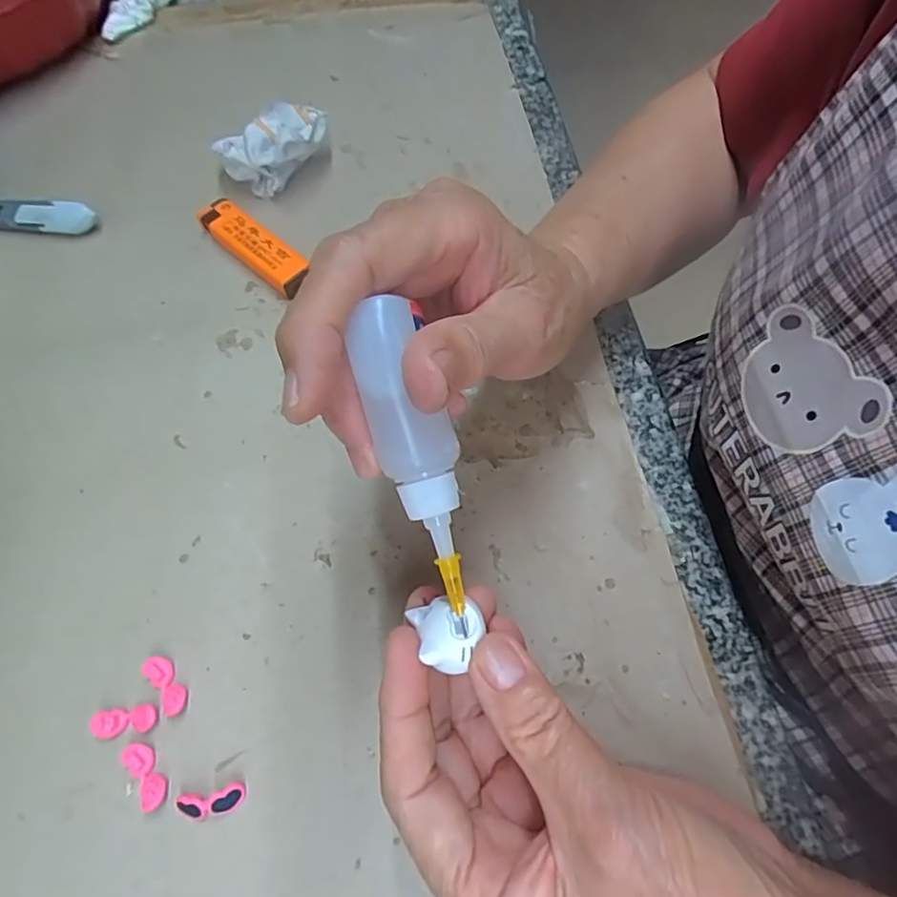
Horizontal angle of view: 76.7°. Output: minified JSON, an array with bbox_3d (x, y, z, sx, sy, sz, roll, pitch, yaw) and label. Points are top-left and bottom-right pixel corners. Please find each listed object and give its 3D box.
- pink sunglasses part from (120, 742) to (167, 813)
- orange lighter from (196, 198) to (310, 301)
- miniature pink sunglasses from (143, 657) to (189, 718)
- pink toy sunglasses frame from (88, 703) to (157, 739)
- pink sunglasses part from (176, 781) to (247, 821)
[{"bbox_3d":[-0.110,0.119,0.207,0.009,0.006,0.024,-37,68,-16],"label":"pink sunglasses part"},{"bbox_3d":[-0.111,-0.115,0.324,0.081,0.016,0.021,39,70,19],"label":"orange lighter"},{"bbox_3d":[-0.109,0.091,0.219,0.009,0.005,0.024,-34,67,-15],"label":"miniature pink sunglasses"},{"bbox_3d":[-0.122,0.103,0.215,0.023,0.005,0.010,-7,63,-2],"label":"pink toy sunglasses frame"},{"bbox_3d":[-0.085,0.126,0.202,0.023,0.007,0.009,-12,63,-5],"label":"pink sunglasses part"}]

